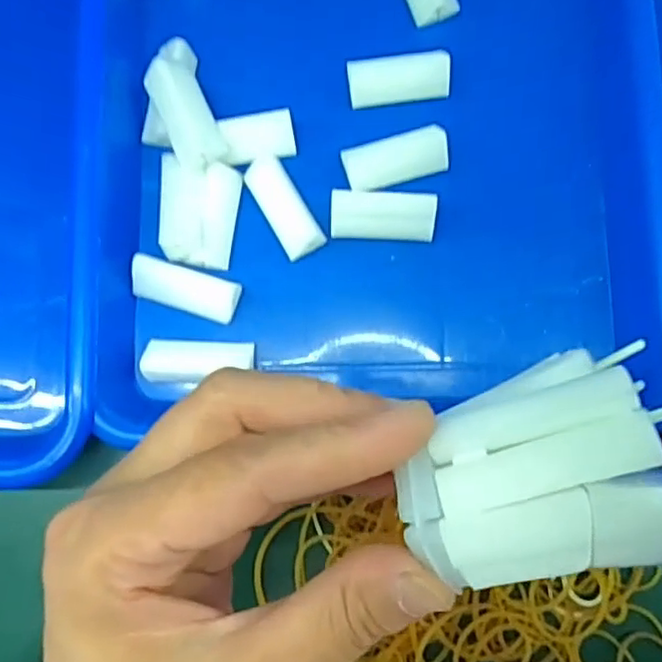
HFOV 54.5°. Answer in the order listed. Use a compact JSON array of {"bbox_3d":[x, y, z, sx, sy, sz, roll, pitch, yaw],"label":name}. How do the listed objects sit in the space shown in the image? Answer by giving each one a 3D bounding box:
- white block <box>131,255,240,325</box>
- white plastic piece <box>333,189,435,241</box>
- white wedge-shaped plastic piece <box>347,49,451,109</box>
[{"bbox_3d":[-0.064,-0.018,0.280,0.046,0.009,0.019,17,80,2],"label":"white block"},{"bbox_3d":[0.023,-0.050,0.283,0.045,0.011,0.019,2,80,0],"label":"white plastic piece"},{"bbox_3d":[0.031,-0.116,0.296,0.045,0.009,0.020,-7,80,-2],"label":"white wedge-shaped plastic piece"}]

